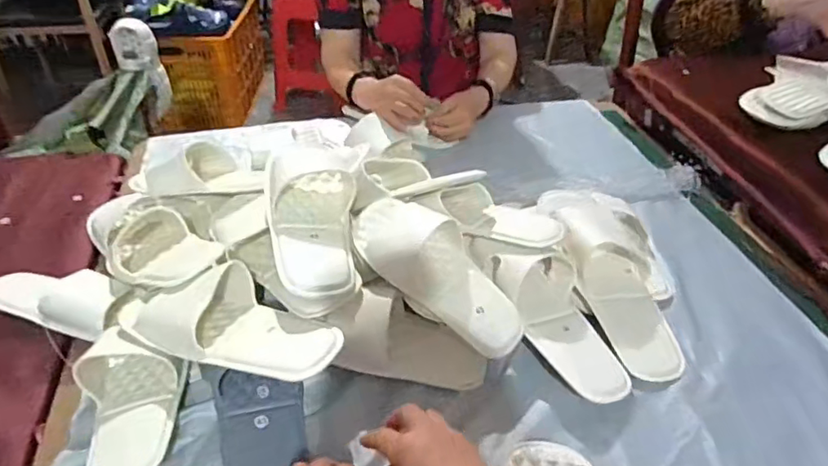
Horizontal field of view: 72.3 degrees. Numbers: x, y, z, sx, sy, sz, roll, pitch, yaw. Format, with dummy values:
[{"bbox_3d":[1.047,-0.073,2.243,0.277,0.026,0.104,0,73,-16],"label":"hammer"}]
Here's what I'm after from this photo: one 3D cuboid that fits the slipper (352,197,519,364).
[{"bbox_3d":[0.022,0.040,0.644,0.241,0.066,0.092,43,53,17],"label":"slipper"}]

